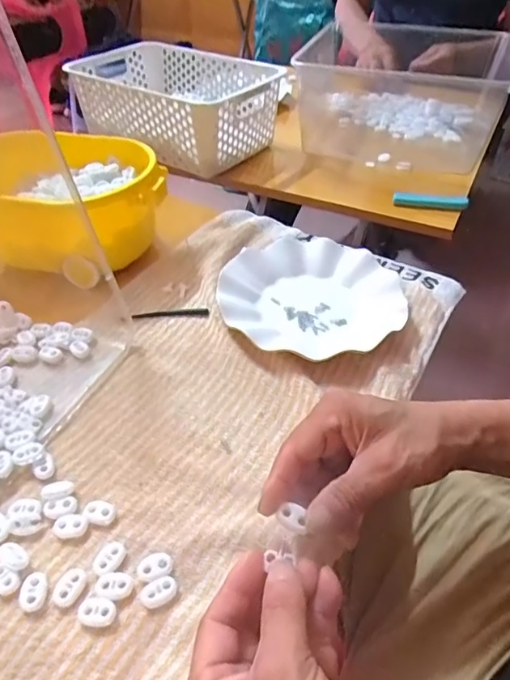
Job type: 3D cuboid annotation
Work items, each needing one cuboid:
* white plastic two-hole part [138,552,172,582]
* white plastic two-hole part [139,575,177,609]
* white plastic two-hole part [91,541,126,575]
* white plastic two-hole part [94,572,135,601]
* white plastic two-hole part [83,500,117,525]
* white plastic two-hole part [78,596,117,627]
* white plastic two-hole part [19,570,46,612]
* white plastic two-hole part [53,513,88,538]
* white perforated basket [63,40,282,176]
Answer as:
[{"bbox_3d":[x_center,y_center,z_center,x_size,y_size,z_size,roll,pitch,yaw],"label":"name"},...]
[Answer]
[{"bbox_3d":[-0.064,0.146,0.320,0.022,0.004,0.016,-5,43,-5],"label":"white plastic two-hole part"},{"bbox_3d":[-0.060,0.156,0.309,0.022,0.006,0.017,-18,45,-18],"label":"white plastic two-hole part"},{"bbox_3d":[-0.095,0.142,0.323,0.016,0.004,0.022,19,46,20],"label":"white plastic two-hole part"},{"bbox_3d":[-0.088,0.152,0.310,0.023,0.004,0.016,-2,43,-1],"label":"white plastic two-hole part"},{"bbox_3d":[-0.108,0.120,0.347,0.022,0.006,0.016,17,45,18],"label":"white plastic two-hole part"},{"bbox_3d":[-0.095,0.163,0.300,0.023,0.004,0.016,6,43,7],"label":"white plastic two-hole part"},{"bbox_3d":[-0.138,0.155,0.309,0.016,0.004,0.023,-10,44,-11],"label":"white plastic two-hole part"},{"bbox_3d":[-0.126,0.127,0.340,0.022,0.005,0.015,-7,43,-7],"label":"white plastic two-hole part"},{"bbox_3d":[-0.126,-0.381,0.807,0.315,0.106,0.201,27,49,27],"label":"white perforated basket"}]

